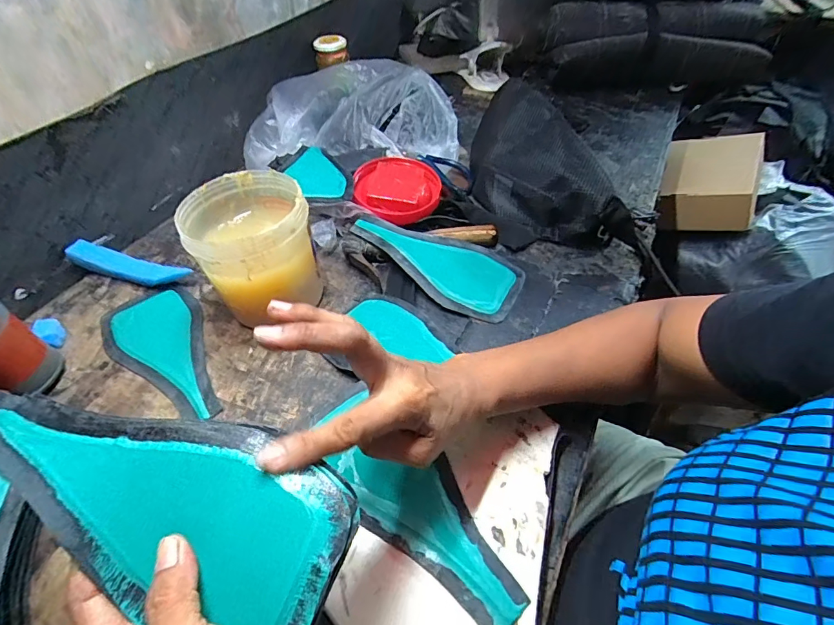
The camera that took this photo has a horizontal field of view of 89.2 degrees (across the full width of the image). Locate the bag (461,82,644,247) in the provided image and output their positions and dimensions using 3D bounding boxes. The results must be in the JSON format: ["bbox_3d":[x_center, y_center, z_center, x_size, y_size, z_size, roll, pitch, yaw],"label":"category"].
[{"bbox_3d":[0.142,-0.196,0.572,0.148,0.092,0.296,-18,50,-13],"label":"bag"}]

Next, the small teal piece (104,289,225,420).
[{"bbox_3d":[-0.273,0.042,0.453,0.095,0.007,0.209,-28,53,-21],"label":"small teal piece"}]

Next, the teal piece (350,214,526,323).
[{"bbox_3d":[0.019,-0.057,0.507,0.210,0.010,0.103,20,56,5],"label":"teal piece"}]

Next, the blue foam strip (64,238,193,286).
[{"bbox_3d":[-0.364,-0.057,0.534,0.173,0.028,0.034,15,51,16],"label":"blue foam strip"}]

